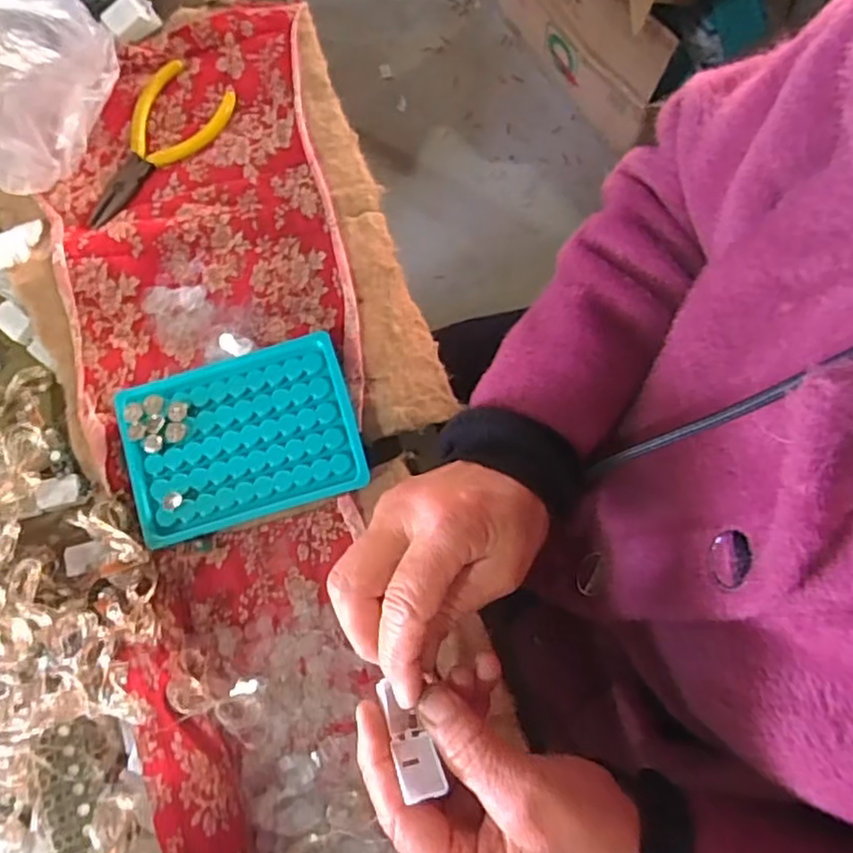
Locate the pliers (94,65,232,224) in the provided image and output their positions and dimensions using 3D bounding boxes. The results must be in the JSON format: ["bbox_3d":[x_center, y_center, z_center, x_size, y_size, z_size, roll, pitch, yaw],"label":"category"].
[{"bbox_3d":[-0.179,-0.181,0.426,0.054,0.005,0.123,30,81,6],"label":"pliers"}]

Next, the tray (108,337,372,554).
[{"bbox_3d":[-0.108,0.008,0.388,0.131,0.021,0.094,-16,80,-3],"label":"tray"}]

